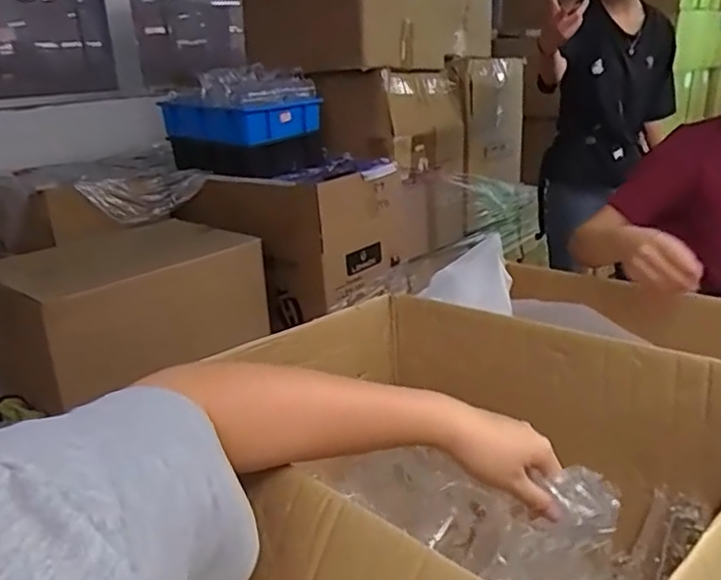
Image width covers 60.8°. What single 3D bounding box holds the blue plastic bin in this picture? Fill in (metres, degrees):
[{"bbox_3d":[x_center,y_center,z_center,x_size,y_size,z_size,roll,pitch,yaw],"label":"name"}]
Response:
[{"bbox_3d":[-0.311,-0.459,1.657,0.341,0.096,0.237,14,27,37],"label":"blue plastic bin"}]

